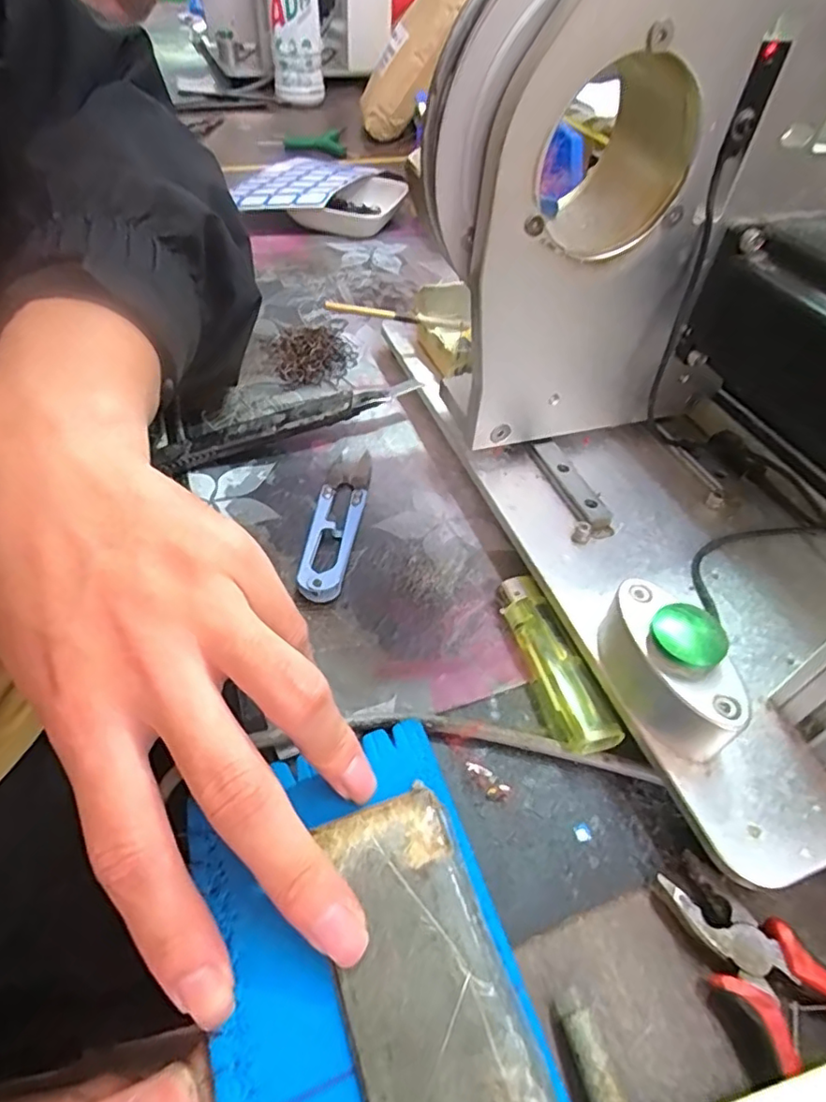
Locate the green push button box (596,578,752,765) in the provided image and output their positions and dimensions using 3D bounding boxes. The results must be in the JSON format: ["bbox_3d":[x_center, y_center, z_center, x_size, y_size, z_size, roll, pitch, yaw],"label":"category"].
[{"bbox_3d":[0.084,0.039,0.194,0.024,0.041,0.054,-21,53,-20],"label":"green push button box"}]

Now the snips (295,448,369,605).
[{"bbox_3d":[-0.037,-0.016,0.279,0.022,0.013,0.102,7,49,3],"label":"snips"}]

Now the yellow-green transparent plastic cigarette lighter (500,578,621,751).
[{"bbox_3d":[0.053,0.043,0.229,0.017,0.012,0.076,-14,48,-10],"label":"yellow-green transparent plastic cigarette lighter"}]

